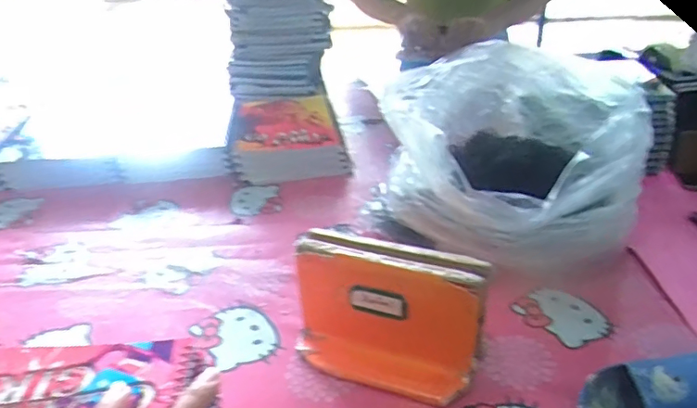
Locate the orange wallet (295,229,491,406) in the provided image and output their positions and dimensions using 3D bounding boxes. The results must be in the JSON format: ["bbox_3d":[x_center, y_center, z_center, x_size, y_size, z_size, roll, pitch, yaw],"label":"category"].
[{"bbox_3d":[0.030,0.094,0.454,0.157,0.111,0.064,10,34,18],"label":"orange wallet"}]

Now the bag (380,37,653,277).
[{"bbox_3d":[0.191,-0.056,0.616,0.263,0.163,0.285,15,36,25],"label":"bag"}]

